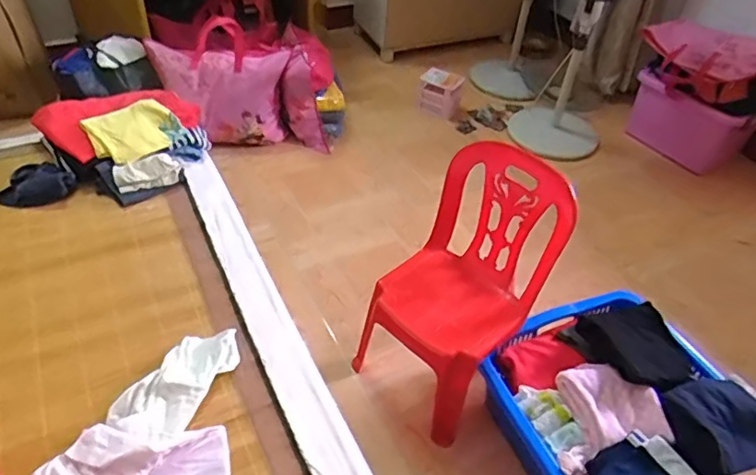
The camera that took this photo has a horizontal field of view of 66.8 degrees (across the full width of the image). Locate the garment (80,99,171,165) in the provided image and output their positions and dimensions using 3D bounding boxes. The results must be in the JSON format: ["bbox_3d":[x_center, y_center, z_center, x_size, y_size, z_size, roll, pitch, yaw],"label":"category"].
[{"bbox_3d":[-0.545,-0.238,1.269,0.169,0.058,0.148,-21,49,-26],"label":"garment"}]

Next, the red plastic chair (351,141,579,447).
[{"bbox_3d":[0.179,0.112,1.317,0.312,0.602,0.355,32,49,25],"label":"red plastic chair"}]

